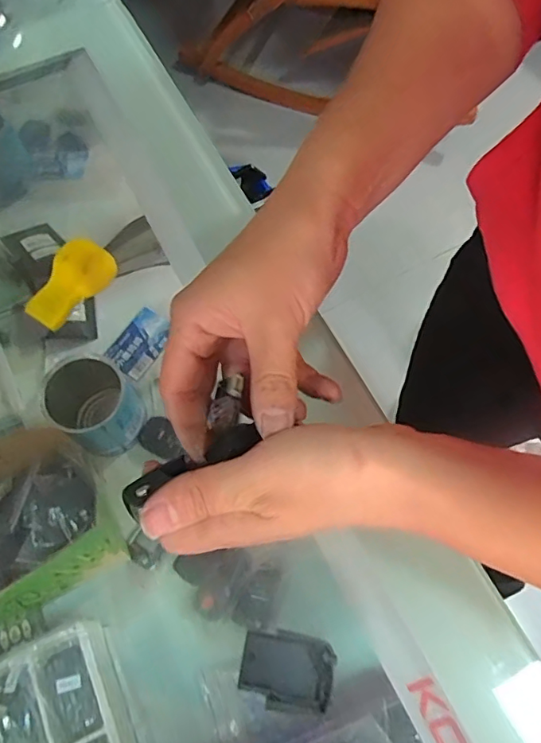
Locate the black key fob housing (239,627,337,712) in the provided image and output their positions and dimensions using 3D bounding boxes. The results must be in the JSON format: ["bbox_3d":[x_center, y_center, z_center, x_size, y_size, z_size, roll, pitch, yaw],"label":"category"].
[{"bbox_3d":[0.007,0.136,0.236,0.041,0.004,0.030,9,67,5],"label":"black key fob housing"}]

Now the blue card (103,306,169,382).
[{"bbox_3d":[-0.149,-0.034,0.597,0.047,0.006,0.079,36,71,-1],"label":"blue card"}]

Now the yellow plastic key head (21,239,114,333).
[{"bbox_3d":[-0.122,-0.055,0.312,0.028,0.016,0.057,39,72,16],"label":"yellow plastic key head"}]

